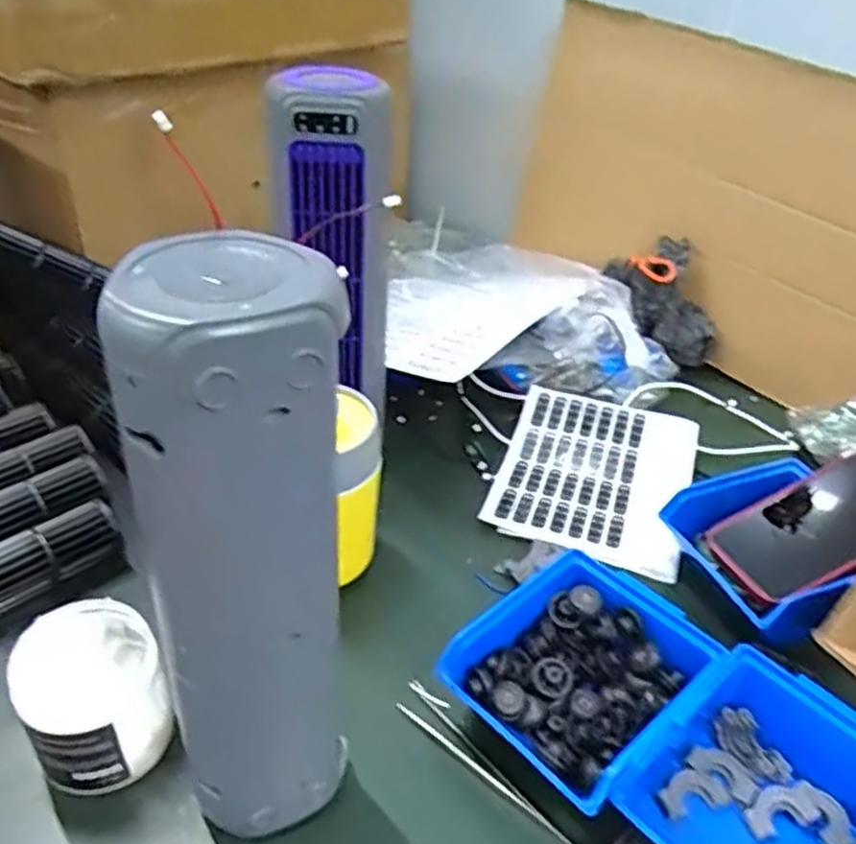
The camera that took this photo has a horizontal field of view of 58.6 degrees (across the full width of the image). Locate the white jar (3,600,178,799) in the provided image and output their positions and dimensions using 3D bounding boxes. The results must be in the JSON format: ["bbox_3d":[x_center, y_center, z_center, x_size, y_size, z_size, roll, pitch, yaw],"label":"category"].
[{"bbox_3d":[-0.187,0.158,0.434,0.068,0.089,0.071,-13,40,-21],"label":"white jar"}]

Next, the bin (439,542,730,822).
[{"bbox_3d":[0.095,0.156,0.466,0.140,0.058,0.118,-27,43,-33],"label":"bin"}]

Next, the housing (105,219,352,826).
[{"bbox_3d":[-0.072,0.077,0.353,0.085,0.312,0.079,-1,35,-1],"label":"housing"}]

